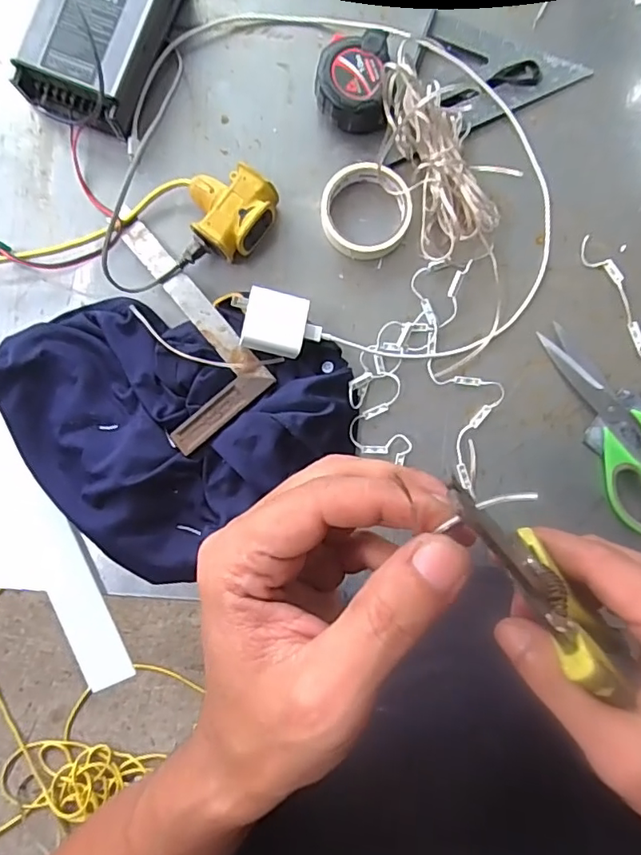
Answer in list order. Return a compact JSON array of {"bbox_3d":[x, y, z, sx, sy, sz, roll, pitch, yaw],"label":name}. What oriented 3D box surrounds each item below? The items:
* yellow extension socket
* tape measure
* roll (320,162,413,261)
[{"bbox_3d":[-0.090,-0.217,0.541,0.080,0.045,0.084,40,88,2],"label":"yellow extension socket"},{"bbox_3d":[0.032,-0.342,0.547,0.071,0.043,0.082,4,87,1],"label":"tape measure"},{"bbox_3d":[0.045,-0.215,0.545,0.091,0.027,0.087,0,87,0],"label":"roll"}]

